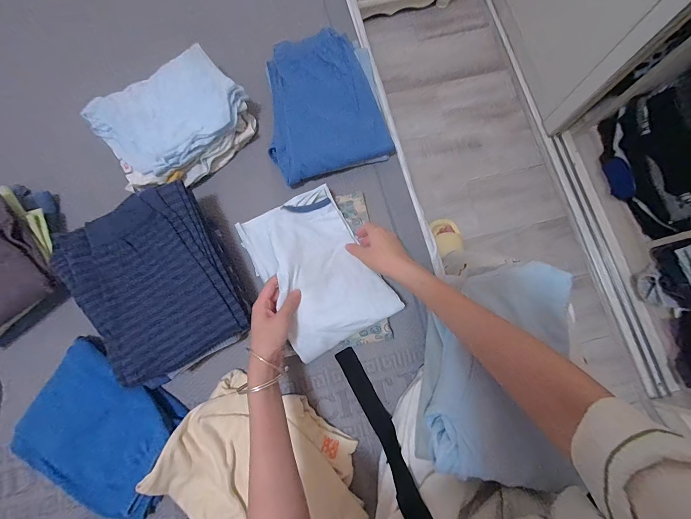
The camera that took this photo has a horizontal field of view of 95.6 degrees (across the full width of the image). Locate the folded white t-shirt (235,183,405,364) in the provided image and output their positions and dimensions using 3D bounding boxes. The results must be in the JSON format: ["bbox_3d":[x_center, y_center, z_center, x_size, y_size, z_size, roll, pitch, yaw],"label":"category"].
[{"bbox_3d":[-0.047,0.009,0.486,0.167,0.072,0.243,-30,80,-6],"label":"folded white t-shirt"}]

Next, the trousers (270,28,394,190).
[{"bbox_3d":[-0.050,-0.283,0.586,0.205,0.056,0.252,-20,79,-4],"label":"trousers"}]

